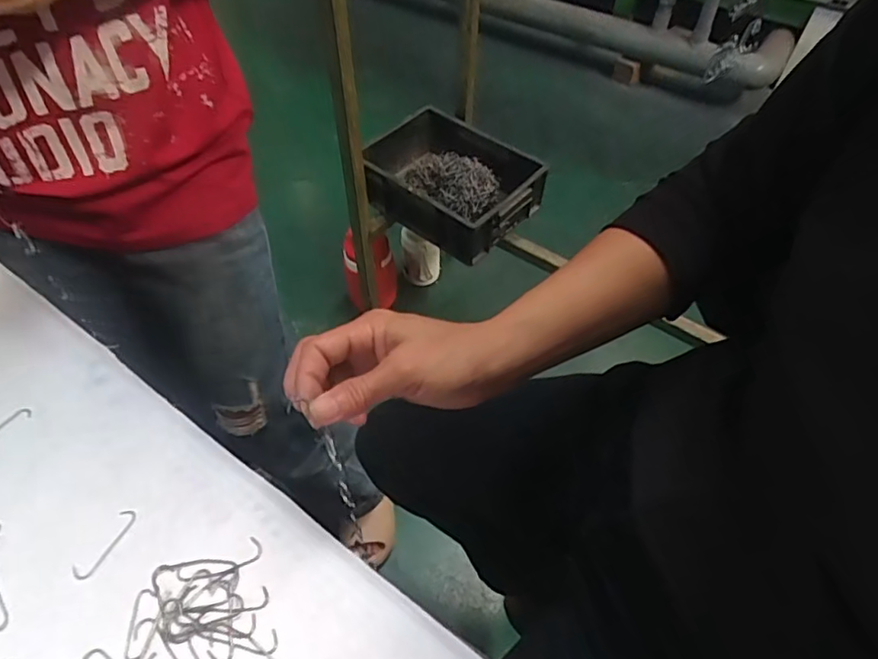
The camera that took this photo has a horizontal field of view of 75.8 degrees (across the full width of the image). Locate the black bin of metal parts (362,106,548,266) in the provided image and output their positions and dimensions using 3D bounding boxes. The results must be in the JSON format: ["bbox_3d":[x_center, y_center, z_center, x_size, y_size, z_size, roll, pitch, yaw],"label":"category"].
[{"bbox_3d":[0.029,-0.314,1.203,0.341,0.118,0.270,30,57,20],"label":"black bin of metal parts"}]

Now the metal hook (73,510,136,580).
[{"bbox_3d":[-0.210,0.134,0.354,0.013,0.004,0.045,22,54,15],"label":"metal hook"}]

